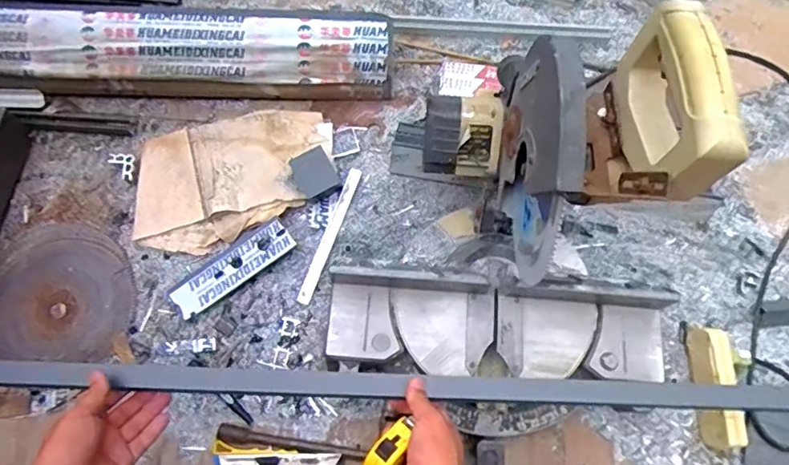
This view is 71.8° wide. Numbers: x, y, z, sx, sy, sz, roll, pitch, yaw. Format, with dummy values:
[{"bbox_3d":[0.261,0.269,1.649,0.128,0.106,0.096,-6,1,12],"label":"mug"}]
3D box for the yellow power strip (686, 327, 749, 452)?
[{"bbox_3d":[0.462,0.222,0.786,0.048,0.056,0.172,-4,73,0],"label":"yellow power strip"}]

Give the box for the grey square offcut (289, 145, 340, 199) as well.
[{"bbox_3d":[-0.135,-0.099,0.914,0.064,0.014,0.078,-26,74,-6],"label":"grey square offcut"}]

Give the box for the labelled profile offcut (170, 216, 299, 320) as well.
[{"bbox_3d":[-0.258,0.058,0.870,0.206,0.033,0.054,-34,75,-9],"label":"labelled profile offcut"}]

